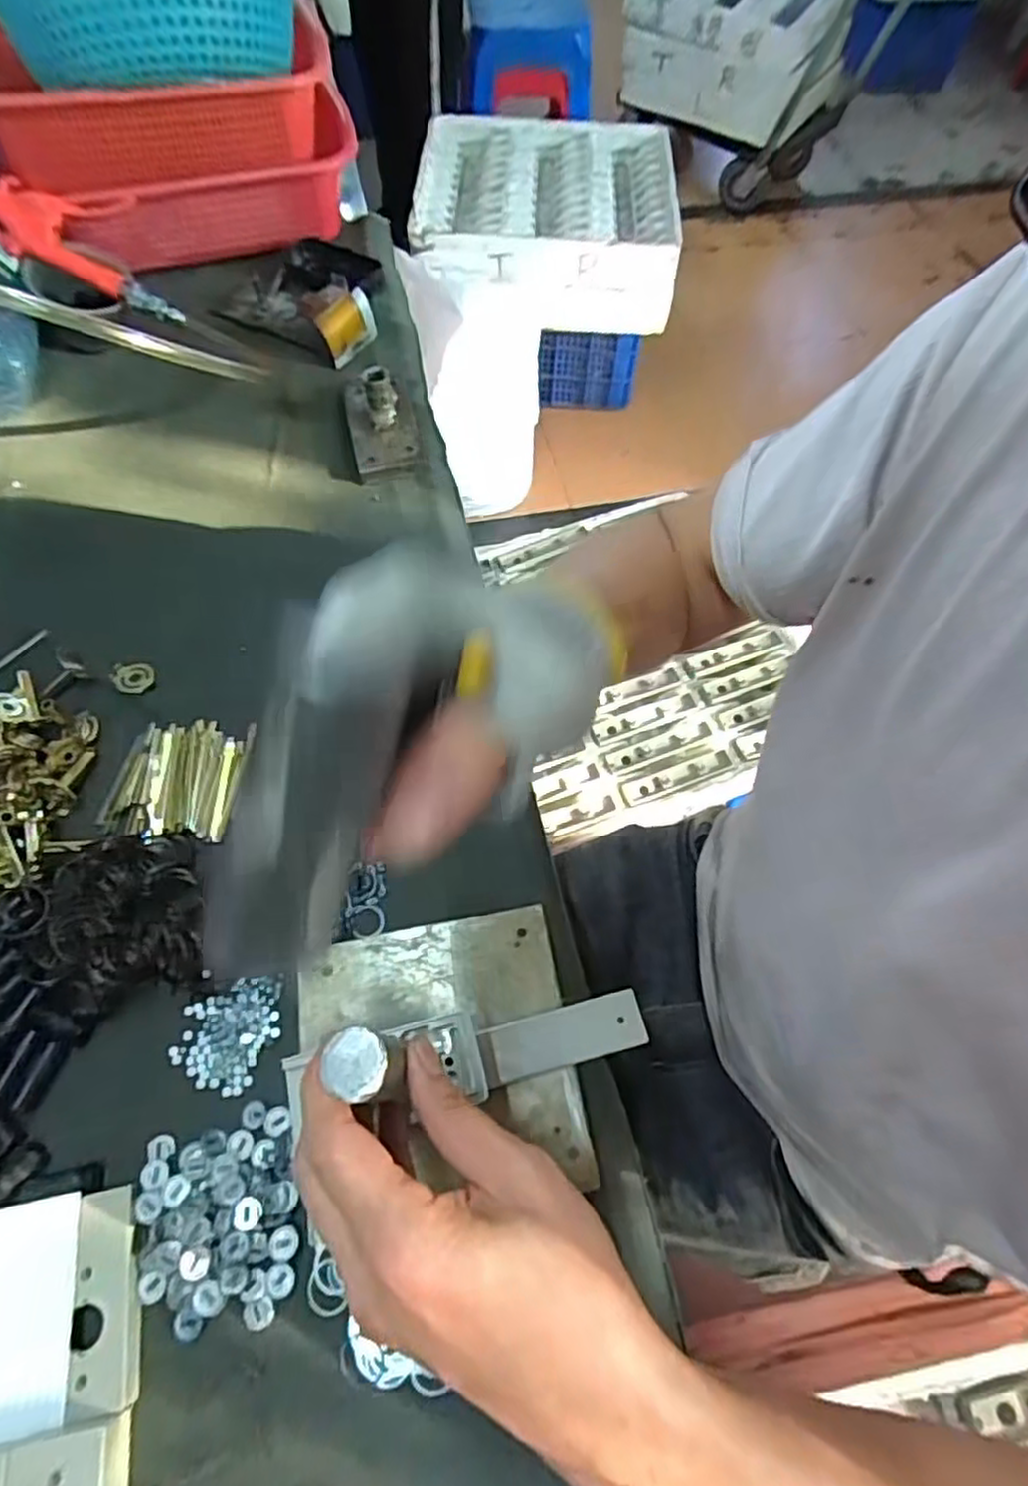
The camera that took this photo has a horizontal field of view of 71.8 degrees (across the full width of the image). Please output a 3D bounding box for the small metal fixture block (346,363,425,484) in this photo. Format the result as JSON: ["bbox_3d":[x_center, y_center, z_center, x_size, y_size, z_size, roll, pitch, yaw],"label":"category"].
[{"bbox_3d":[-0.119,-0.301,0.641,0.063,0.054,0.128,-11,63,-8],"label":"small metal fixture block"}]

